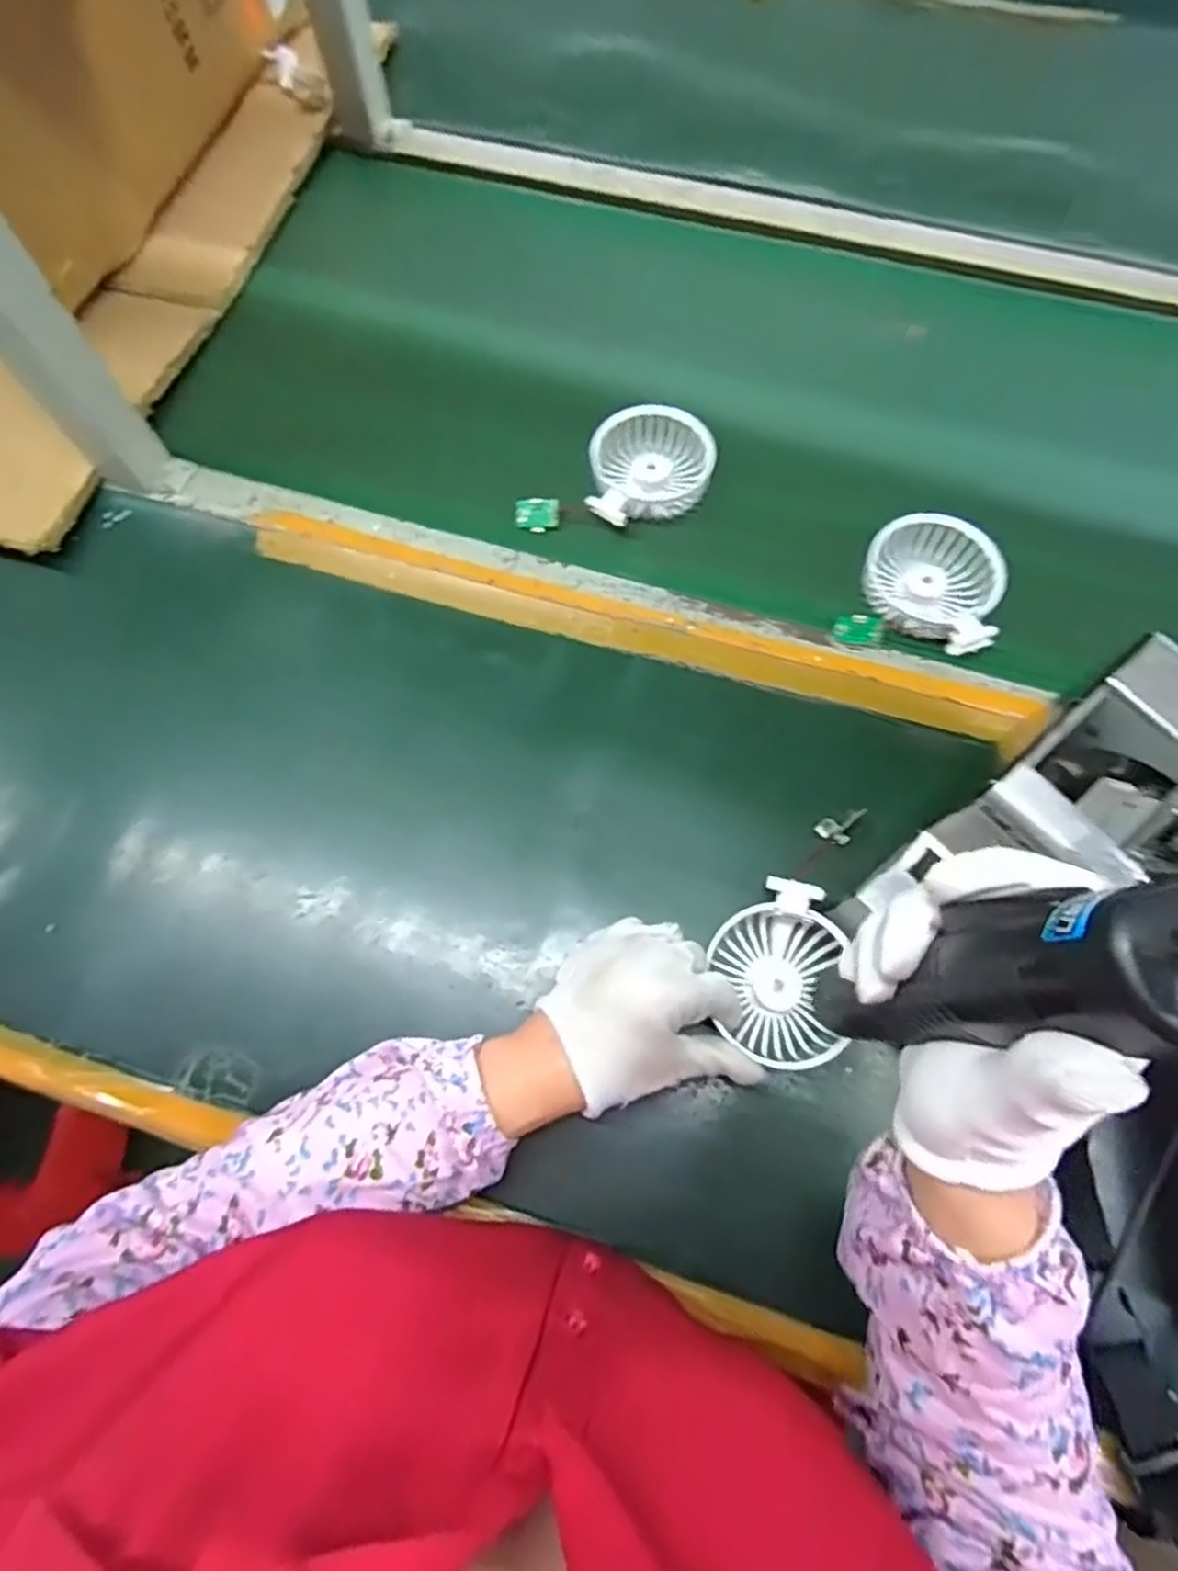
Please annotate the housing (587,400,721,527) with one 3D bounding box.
[{"bbox_3d":[0.048,-0.248,0.562,0.091,0.031,0.108,1,71,1],"label":"housing"}]

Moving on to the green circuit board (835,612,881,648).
[{"bbox_3d":[0.190,-0.111,0.516,0.031,0.004,0.023,8,86,20],"label":"green circuit board"}]

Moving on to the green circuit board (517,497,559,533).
[{"bbox_3d":[-0.039,-0.209,0.567,0.036,0.025,0.005,7,32,20],"label":"green circuit board"}]

